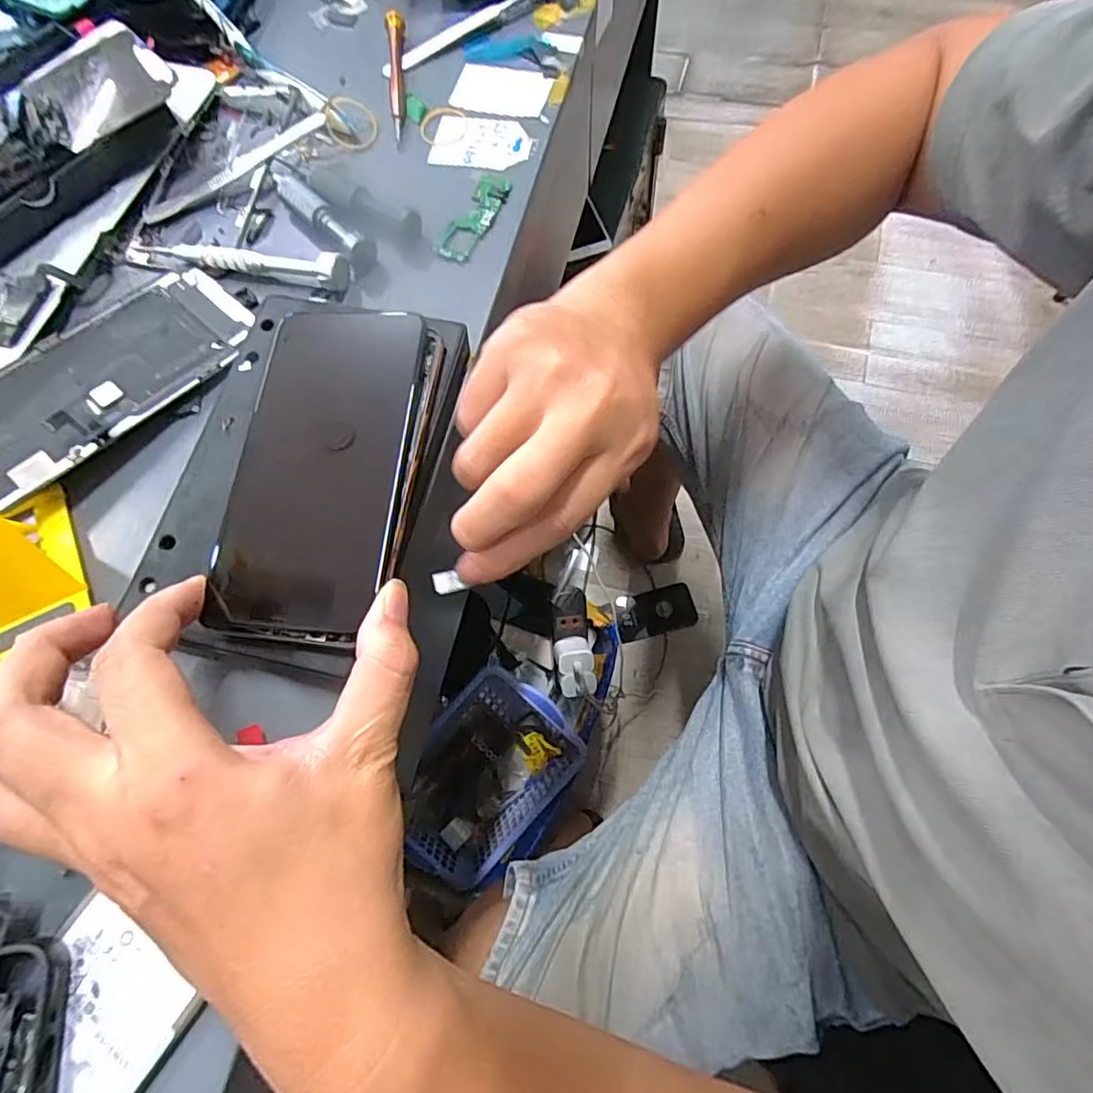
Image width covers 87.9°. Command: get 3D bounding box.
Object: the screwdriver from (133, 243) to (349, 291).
[{"bbox_3d":[-0.171,-0.159,0.312,0.125,0.011,0.015,10,72,7],"label":"screwdriver"}]

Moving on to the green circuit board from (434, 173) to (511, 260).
[{"bbox_3d":[-0.041,-0.188,0.322,0.021,0.004,0.060,23,74,11],"label":"green circuit board"}]

